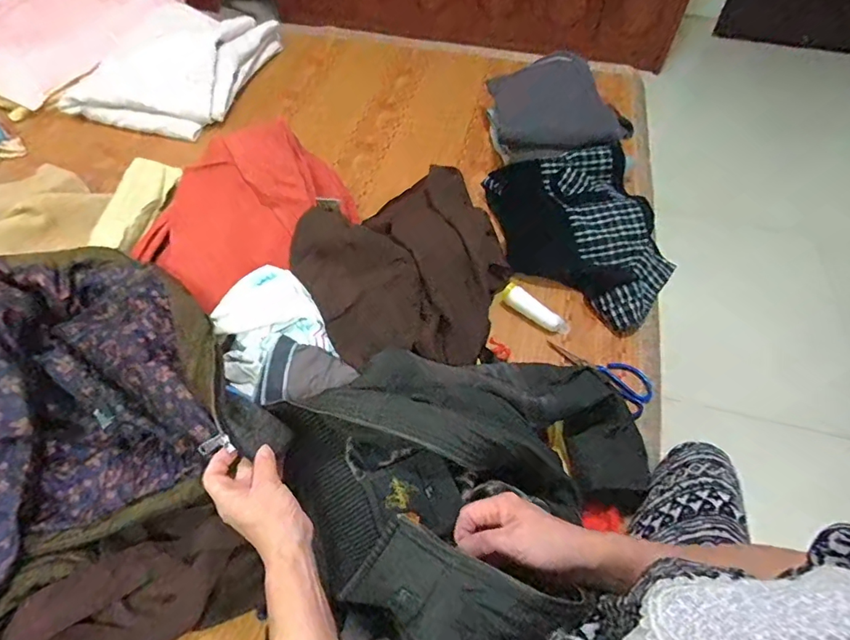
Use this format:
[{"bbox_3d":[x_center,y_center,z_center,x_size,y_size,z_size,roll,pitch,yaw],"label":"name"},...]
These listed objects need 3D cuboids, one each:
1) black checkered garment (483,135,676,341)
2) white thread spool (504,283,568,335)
[{"bbox_3d":[0.331,-0.184,0.985,0.301,0.109,0.438,-16,56,-13],"label":"black checkered garment"},{"bbox_3d":[0.203,-0.021,0.878,0.136,0.040,0.034,33,60,20],"label":"white thread spool"}]

